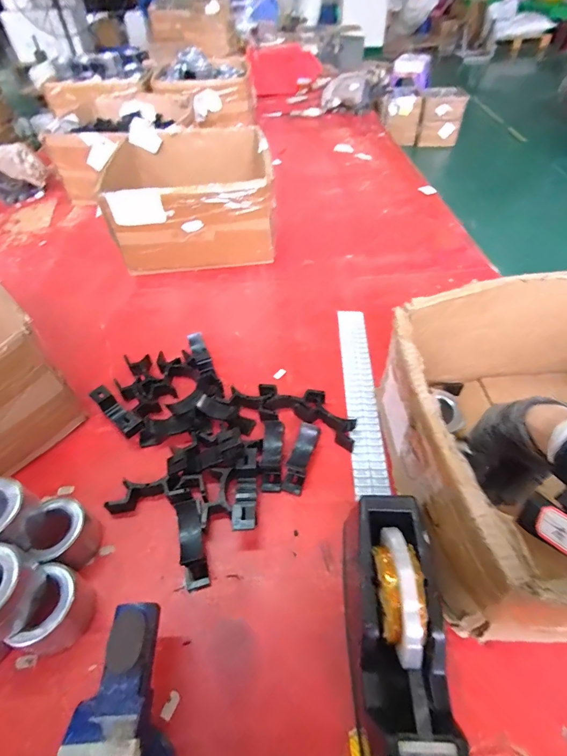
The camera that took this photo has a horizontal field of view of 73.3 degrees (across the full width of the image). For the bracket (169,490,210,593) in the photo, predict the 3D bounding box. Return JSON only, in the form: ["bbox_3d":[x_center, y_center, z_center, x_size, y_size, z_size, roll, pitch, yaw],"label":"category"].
[{"bbox_3d":[-0.108,0.180,0.436,0.030,0.031,0.108,-18,51,-12],"label":"bracket"}]

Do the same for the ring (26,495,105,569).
[{"bbox_3d":[-0.241,0.175,0.431,0.050,0.057,0.064,-26,53,-18],"label":"ring"}]

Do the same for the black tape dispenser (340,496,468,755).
[{"bbox_3d":[0.100,0.219,0.339,0.077,0.112,0.213,-2,50,1],"label":"black tape dispenser"}]

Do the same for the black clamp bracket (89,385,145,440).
[{"bbox_3d":[-0.241,0.051,0.551,0.102,0.031,0.028,32,58,26],"label":"black clamp bracket"}]

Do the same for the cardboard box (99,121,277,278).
[{"bbox_3d":[-0.200,-0.405,0.854,0.323,0.168,0.340,-8,50,-4],"label":"cardboard box"}]

